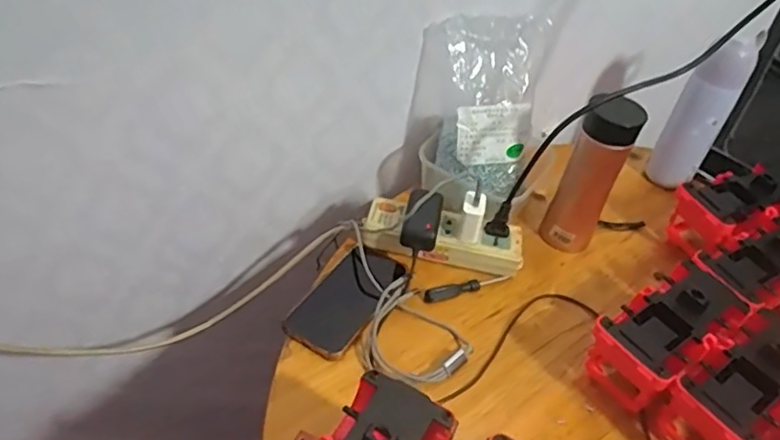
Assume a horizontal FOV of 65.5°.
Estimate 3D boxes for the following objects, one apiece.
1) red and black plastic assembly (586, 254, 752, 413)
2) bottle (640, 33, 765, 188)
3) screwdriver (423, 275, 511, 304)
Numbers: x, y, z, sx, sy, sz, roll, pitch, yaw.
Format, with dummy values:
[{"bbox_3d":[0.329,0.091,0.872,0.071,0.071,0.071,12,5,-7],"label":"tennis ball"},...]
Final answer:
[{"bbox_3d":[0.272,0.120,0.602,0.161,0.097,0.078,-25,51,-29],"label":"red and black plastic assembly"},{"bbox_3d":[0.415,-0.140,0.816,0.068,0.215,0.056,26,46,20],"label":"bottle"},{"bbox_3d":[0.087,0.076,0.686,0.106,0.010,0.019,-10,45,-17],"label":"screwdriver"}]

